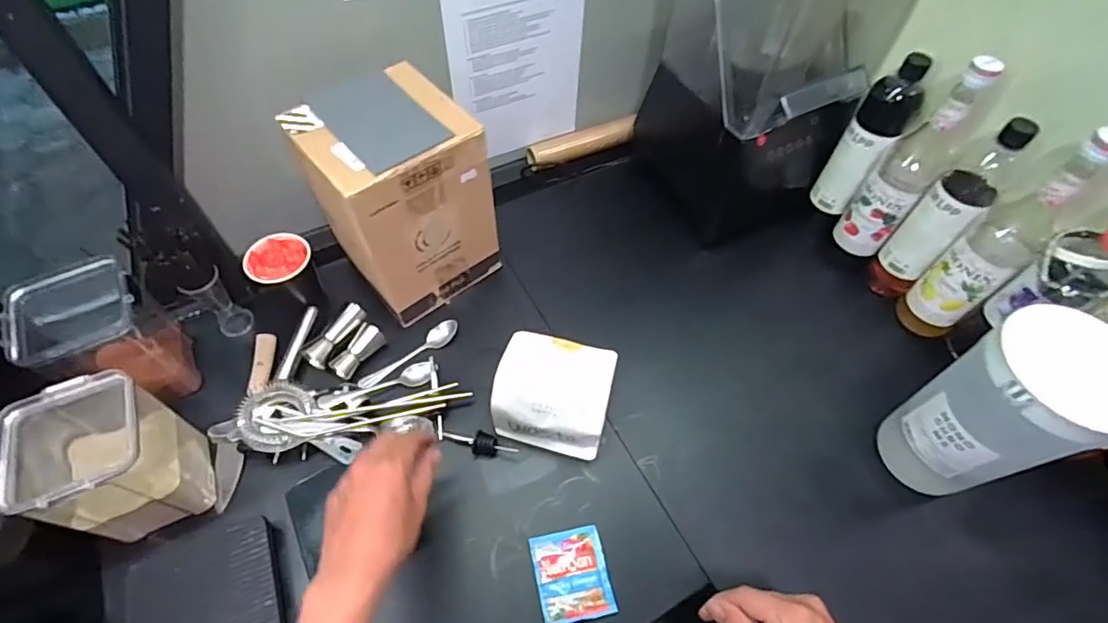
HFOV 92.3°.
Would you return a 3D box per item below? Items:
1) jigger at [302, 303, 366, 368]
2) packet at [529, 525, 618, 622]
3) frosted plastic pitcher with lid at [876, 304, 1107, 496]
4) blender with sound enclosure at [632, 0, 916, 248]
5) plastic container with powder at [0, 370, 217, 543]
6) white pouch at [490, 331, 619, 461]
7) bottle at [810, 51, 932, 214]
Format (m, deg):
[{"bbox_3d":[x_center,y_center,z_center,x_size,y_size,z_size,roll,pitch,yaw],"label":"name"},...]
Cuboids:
[{"bbox_3d":[-0.290,0.032,0.707,0.032,0.035,0.094,30,60,16],"label":"jigger"},{"bbox_3d":[0.020,0.282,0.572,0.076,0.013,0.089,-10,57,-9],"label":"packet"},{"bbox_3d":[0.458,0.103,0.553,0.144,0.243,0.119,-23,60,-17],"label":"frosted plastic pitcher with lid"},{"bbox_3d":[0.294,-0.357,0.720,0.230,0.408,0.261,-21,60,-16],"label":"blender with sound enclosure"},{"bbox_3d":[-0.454,0.154,0.552,0.113,0.155,0.121,-17,59,-13],"label":"plastic container with powder"},{"bbox_3d":[-0.001,0.098,0.647,0.138,0.086,0.112,12,57,5],"label":"white pouch"},{"bbox_3d":[0.431,-0.232,0.733,0.069,0.226,0.067,33,61,18],"label":"bottle"}]

